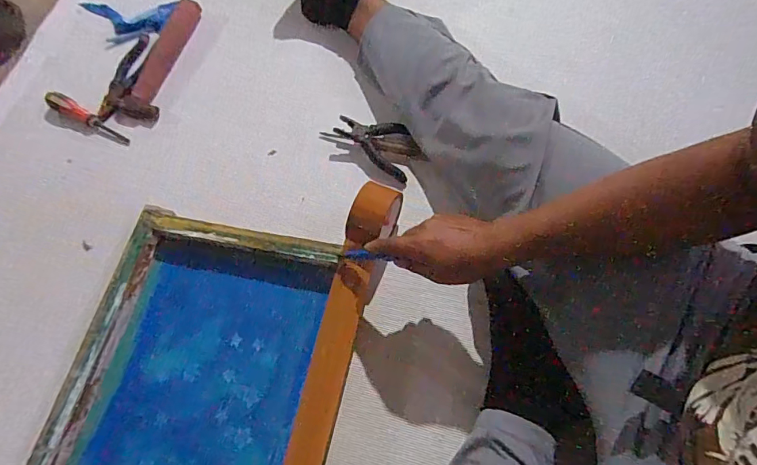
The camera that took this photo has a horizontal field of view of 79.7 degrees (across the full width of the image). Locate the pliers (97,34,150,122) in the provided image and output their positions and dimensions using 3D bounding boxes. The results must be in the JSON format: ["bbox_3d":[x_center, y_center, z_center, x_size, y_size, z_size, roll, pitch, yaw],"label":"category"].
[{"bbox_3d":[-0.450,-0.283,0.809,0.049,0.014,0.197,2,66,4],"label":"pliers"}]

